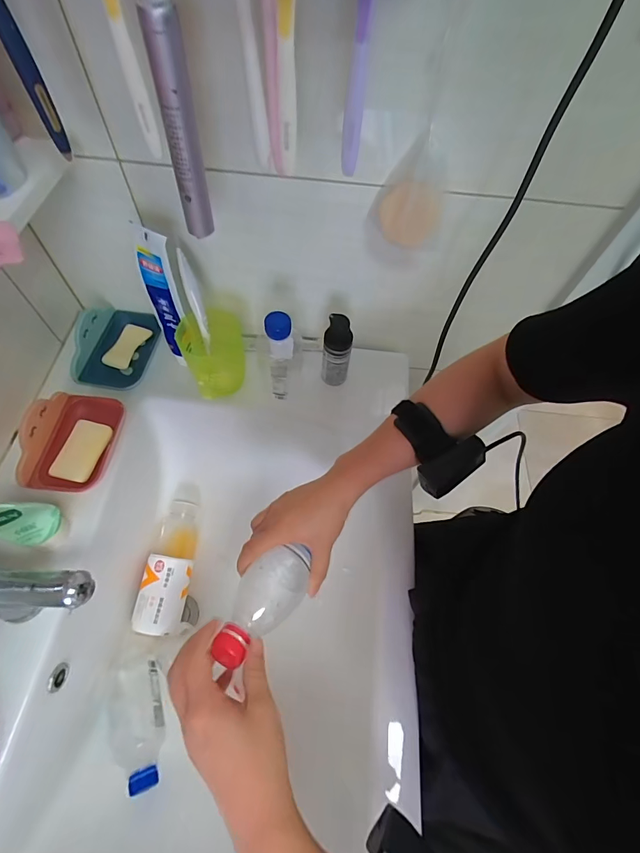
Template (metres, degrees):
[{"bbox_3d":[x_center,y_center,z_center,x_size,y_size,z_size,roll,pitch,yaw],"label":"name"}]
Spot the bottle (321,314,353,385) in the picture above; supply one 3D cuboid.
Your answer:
[{"bbox_3d":[0.023,-0.103,0.539,0.037,0.111,0.029,8,61,1],"label":"bottle"}]

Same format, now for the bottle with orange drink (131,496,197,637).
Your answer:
[{"bbox_3d":[-0.222,0.207,0.582,0.063,0.063,0.181,4,61,-1],"label":"bottle with orange drink"}]

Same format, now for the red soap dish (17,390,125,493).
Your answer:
[{"bbox_3d":[-0.309,0.013,0.485,0.088,0.056,0.130,1,62,-3],"label":"red soap dish"}]

